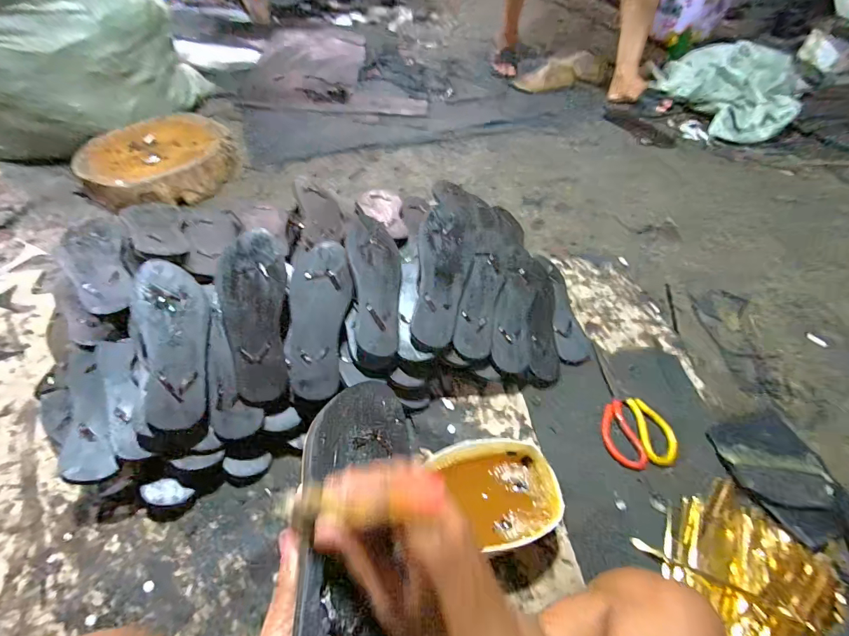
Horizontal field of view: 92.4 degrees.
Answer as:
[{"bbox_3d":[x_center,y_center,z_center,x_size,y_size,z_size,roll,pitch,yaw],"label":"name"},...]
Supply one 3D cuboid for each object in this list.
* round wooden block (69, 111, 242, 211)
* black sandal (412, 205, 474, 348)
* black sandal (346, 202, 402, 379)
[{"bbox_3d":[-0.694,-0.403,1.069,0.379,0.106,0.293,-21,55,-16],"label":"round wooden block"},{"bbox_3d":[0.028,-0.075,0.686,0.094,0.028,0.252,15,72,-18],"label":"black sandal"},{"bbox_3d":[-0.080,-0.044,0.667,0.085,0.047,0.273,-3,78,-3],"label":"black sandal"}]

